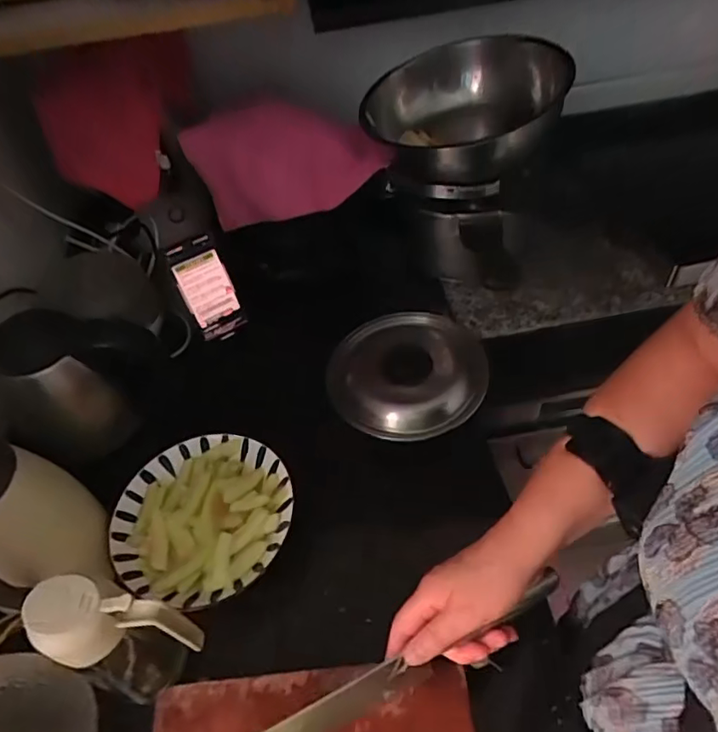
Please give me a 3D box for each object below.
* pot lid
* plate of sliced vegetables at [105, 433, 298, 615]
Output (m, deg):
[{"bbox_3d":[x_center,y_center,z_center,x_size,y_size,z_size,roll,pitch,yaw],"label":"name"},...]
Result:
[{"bbox_3d":[0.060,0.006,0.738,0.209,0.040,0.201,4,49,10],"label":"pot lid"},{"bbox_3d":[-0.166,0.162,0.592,0.183,0.043,0.181,-3,48,4],"label":"plate of sliced vegetables"}]

